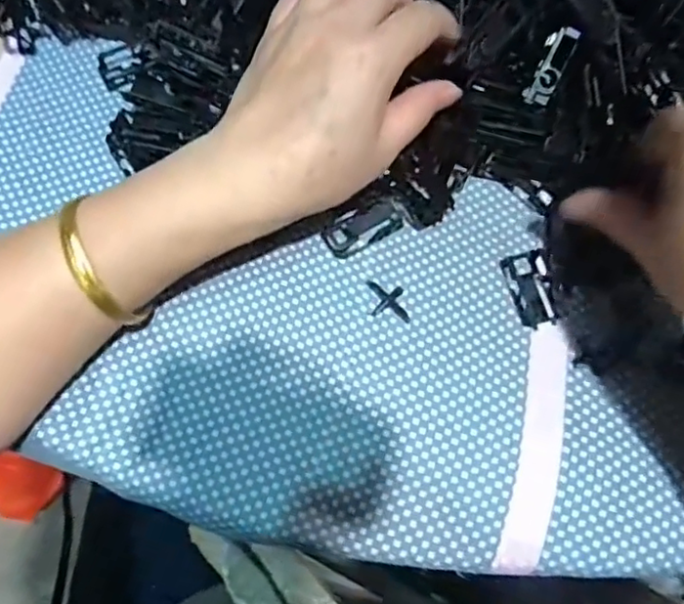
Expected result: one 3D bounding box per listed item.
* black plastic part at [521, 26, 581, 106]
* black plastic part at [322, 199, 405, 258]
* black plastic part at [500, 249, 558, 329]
[{"bbox_3d":[0.102,-0.115,0.299,0.014,0.004,0.038,27,104,6],"label":"black plastic part"},{"bbox_3d":[0.011,-0.040,0.317,0.041,0.006,0.021,-30,74,-10],"label":"black plastic part"},{"bbox_3d":[0.096,-0.007,0.311,0.022,0.004,0.039,-11,71,-4],"label":"black plastic part"}]

